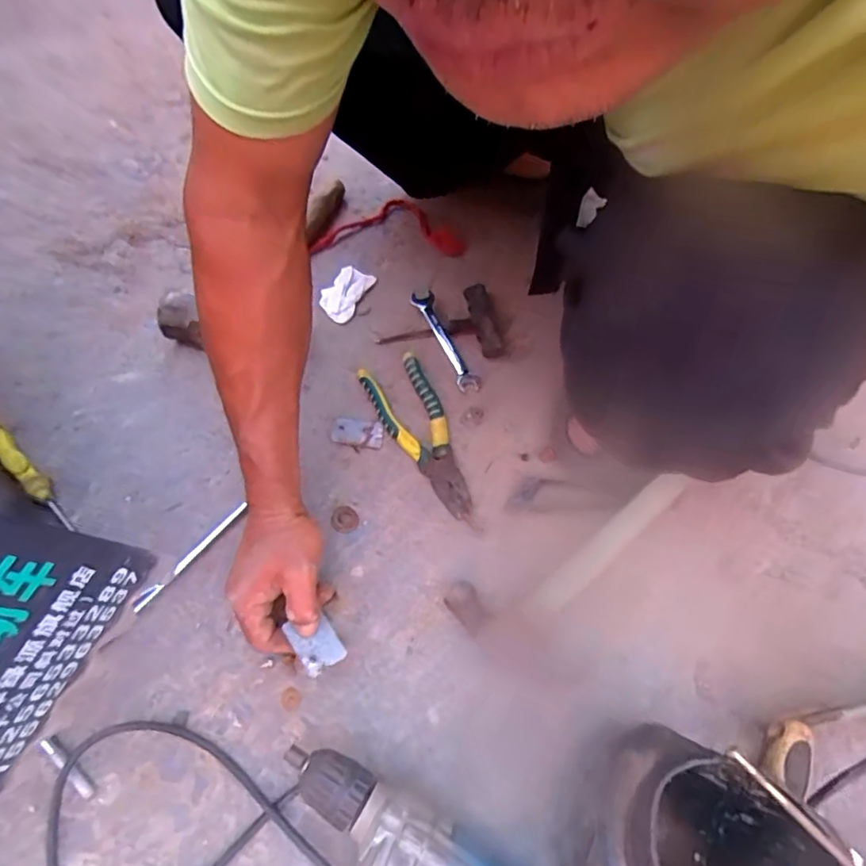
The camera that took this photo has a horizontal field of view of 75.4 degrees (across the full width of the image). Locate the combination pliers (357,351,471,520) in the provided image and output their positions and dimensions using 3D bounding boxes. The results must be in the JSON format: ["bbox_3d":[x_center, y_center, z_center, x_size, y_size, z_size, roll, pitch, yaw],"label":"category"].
[{"bbox_3d":[-0.010,0.000,0.584,0.066,0.016,0.191,-24,65,-13],"label":"combination pliers"}]

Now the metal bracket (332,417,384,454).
[{"bbox_3d":[-0.080,0.002,0.593,0.053,0.004,0.034,7,63,3],"label":"metal bracket"}]

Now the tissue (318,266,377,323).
[{"bbox_3d":[-0.107,-0.171,0.683,0.043,0.012,0.079,22,64,10],"label":"tissue"}]

